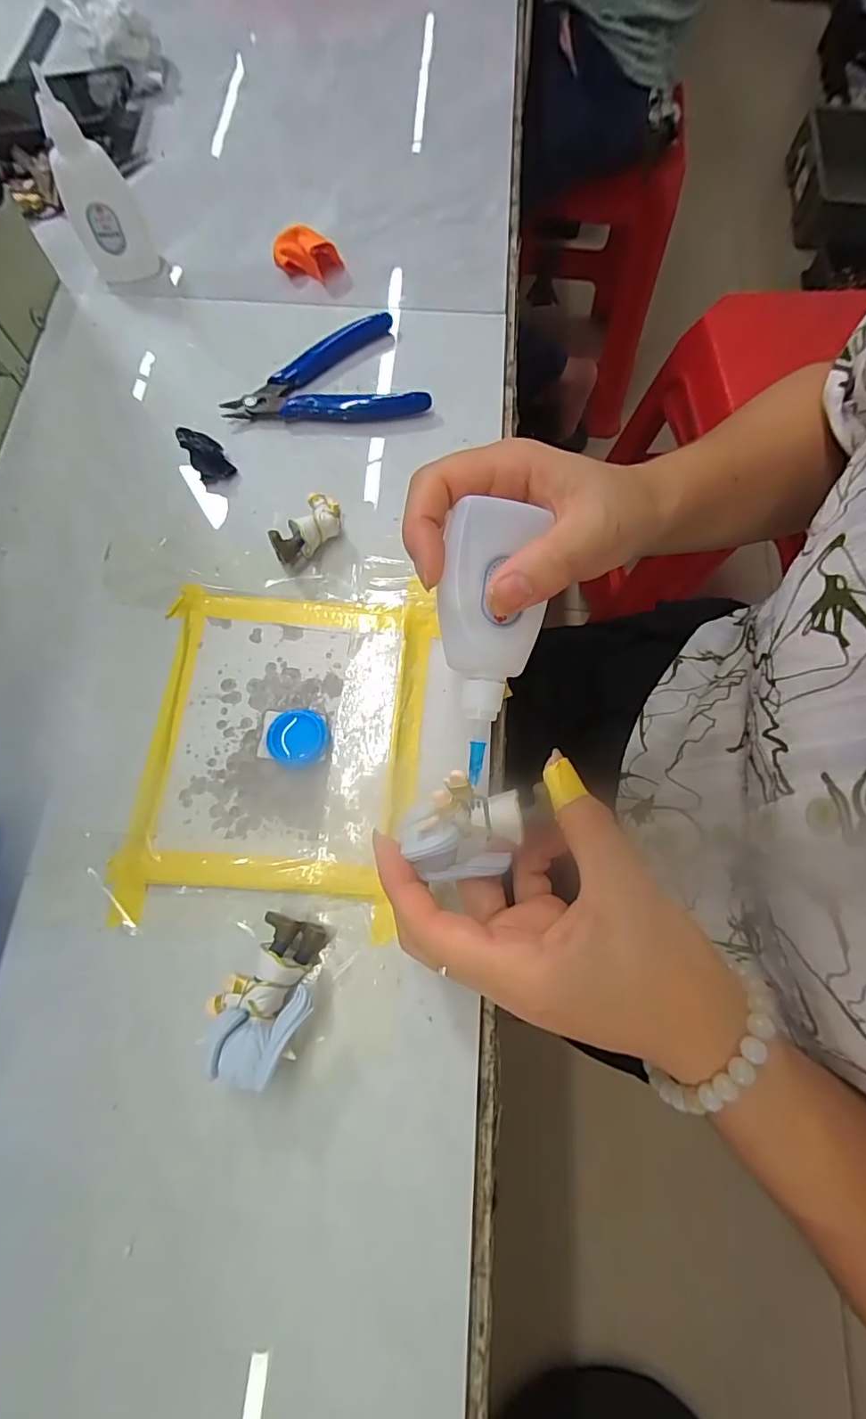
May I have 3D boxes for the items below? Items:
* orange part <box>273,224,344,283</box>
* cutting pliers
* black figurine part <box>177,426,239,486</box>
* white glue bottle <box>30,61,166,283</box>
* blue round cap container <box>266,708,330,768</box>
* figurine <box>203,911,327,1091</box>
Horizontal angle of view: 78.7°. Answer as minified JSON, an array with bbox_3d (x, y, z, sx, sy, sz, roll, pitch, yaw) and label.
[{"bbox_3d":[-0.086,-0.310,0.360,0.044,0.023,0.019,7,72,2],"label":"orange part"},{"bbox_3d":[-0.069,-0.213,0.333,0.121,0.014,0.078,-6,72,-3],"label":"cutting pliers"},{"bbox_3d":[-0.132,-0.148,0.309,0.020,0.023,0.026,-29,75,-9],"label":"black figurine part"},{"bbox_3d":[-0.209,-0.320,0.327,0.042,0.087,0.025,-30,75,-10],"label":"white glue bottle"},{"bbox_3d":[-0.066,0.014,0.261,0.030,0.007,0.029,0,72,0],"label":"blue round cap container"},{"bbox_3d":[-0.069,0.117,0.219,0.040,0.028,0.058,17,73,5],"label":"figurine"}]

